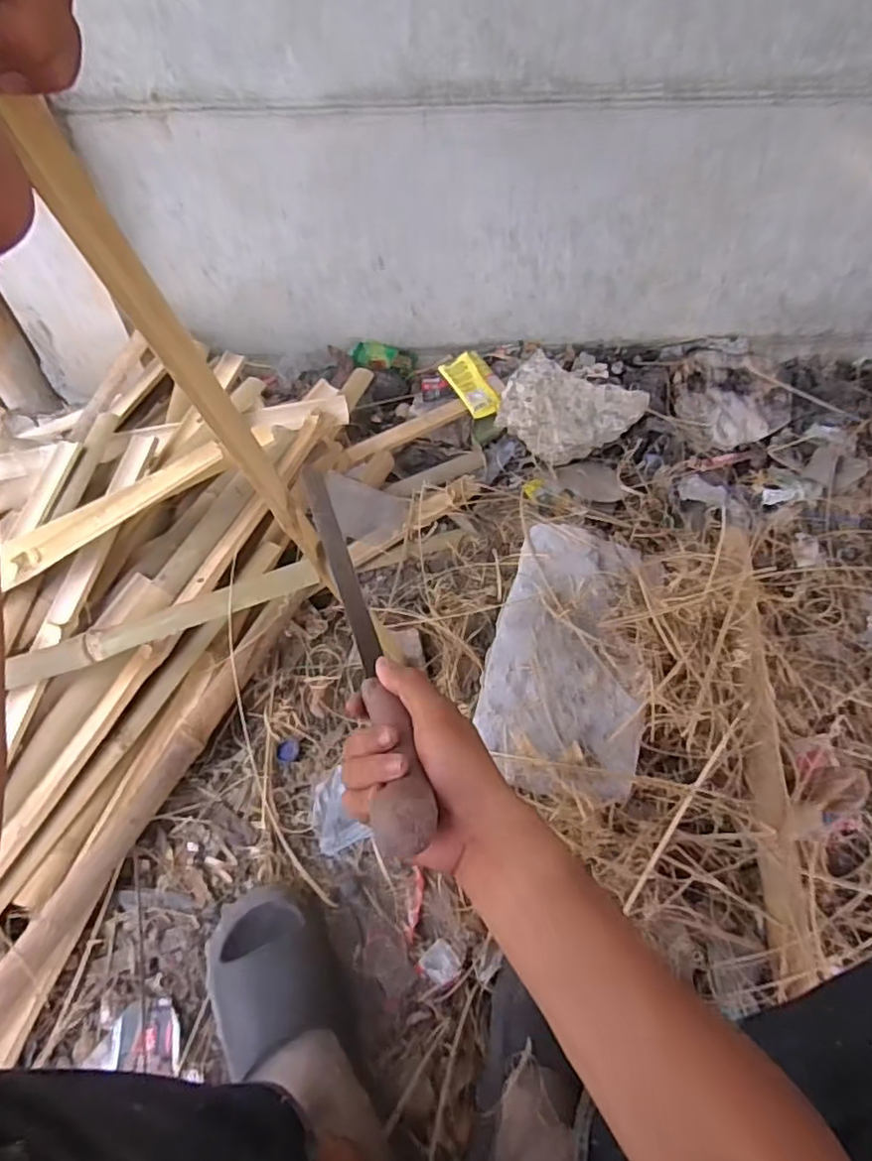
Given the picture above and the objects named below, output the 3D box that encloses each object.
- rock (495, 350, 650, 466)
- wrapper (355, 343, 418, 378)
[{"bbox_3d":[0.227,-0.280,1.090,0.214,0.108,0.159,22,59,15],"label":"rock"},{"bbox_3d":[-0.094,-0.416,1.191,0.117,0.047,0.018,6,55,-12],"label":"wrapper"}]

